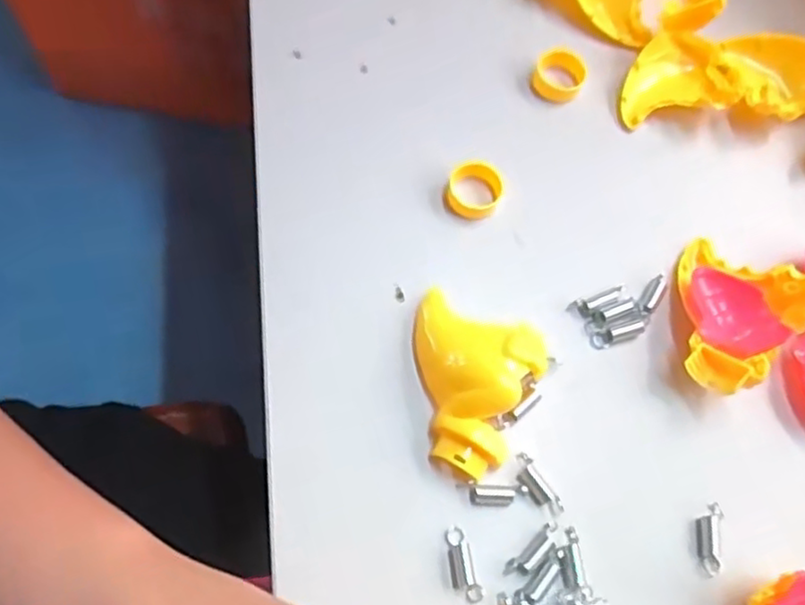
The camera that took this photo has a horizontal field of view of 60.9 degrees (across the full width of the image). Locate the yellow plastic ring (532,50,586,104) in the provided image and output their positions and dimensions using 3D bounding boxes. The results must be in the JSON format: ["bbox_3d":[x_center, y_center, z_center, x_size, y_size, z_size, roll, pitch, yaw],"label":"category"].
[{"bbox_3d":[0.081,-0.117,0.353,0.025,0.011,0.025,2,68,-5],"label":"yellow plastic ring"}]

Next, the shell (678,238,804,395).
[{"bbox_3d":[0.144,0.007,0.300,0.054,0.029,0.066,34,69,8],"label":"shell"}]

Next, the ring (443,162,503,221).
[{"bbox_3d":[0.034,-0.052,0.325,0.025,0.014,0.025,2,68,-5],"label":"ring"}]

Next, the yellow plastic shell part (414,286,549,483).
[{"bbox_3d":[0.025,0.033,0.285,0.056,0.025,0.065,25,68,4],"label":"yellow plastic shell part"}]

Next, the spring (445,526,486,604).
[{"bbox_3d":[0.023,0.103,0.267,0.010,0.007,0.028,-17,71,-12],"label":"spring"}]

